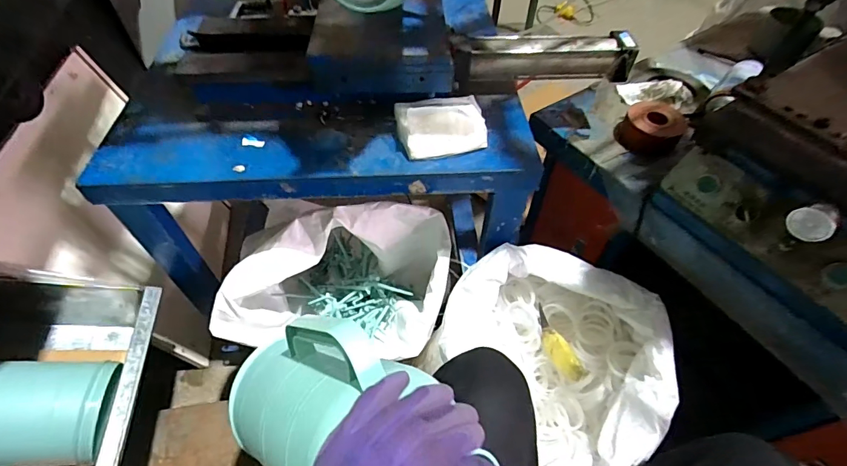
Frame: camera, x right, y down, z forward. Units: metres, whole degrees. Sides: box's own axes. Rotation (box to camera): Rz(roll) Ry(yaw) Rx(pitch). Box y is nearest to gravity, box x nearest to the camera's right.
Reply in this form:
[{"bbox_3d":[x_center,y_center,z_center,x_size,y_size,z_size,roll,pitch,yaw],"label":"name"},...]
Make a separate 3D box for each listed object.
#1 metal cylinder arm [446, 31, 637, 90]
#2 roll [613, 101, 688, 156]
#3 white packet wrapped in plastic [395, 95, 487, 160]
[{"bbox_3d":[0.187,-0.277,0.685,0.293,0.070,0.062,-2,52,-2],"label":"metal cylinder arm"},{"bbox_3d":[0.399,-0.182,0.743,0.105,0.053,0.115,27,57,19],"label":"roll"},{"bbox_3d":[0.027,-0.166,0.616,0.126,0.061,0.087,-13,54,-11],"label":"white packet wrapped in plastic"}]

